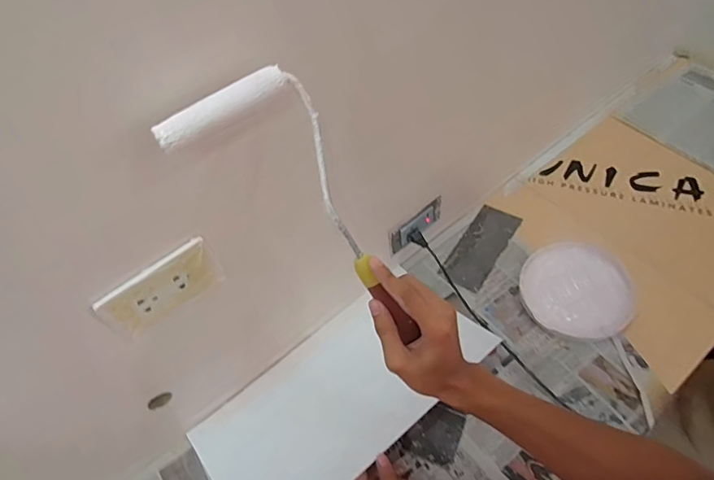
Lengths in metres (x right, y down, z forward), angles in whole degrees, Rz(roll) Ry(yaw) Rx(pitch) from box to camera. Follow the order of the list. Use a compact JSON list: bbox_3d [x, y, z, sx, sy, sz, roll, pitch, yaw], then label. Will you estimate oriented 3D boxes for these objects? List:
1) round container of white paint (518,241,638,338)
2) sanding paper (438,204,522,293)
[{"bbox_3d":[0.363,0.081,0.768,0.170,0.028,0.168,-4,55,6],"label":"round container of white paint"},{"bbox_3d":[0.228,0.011,0.847,0.075,0.010,0.192,28,62,20],"label":"sanding paper"}]

